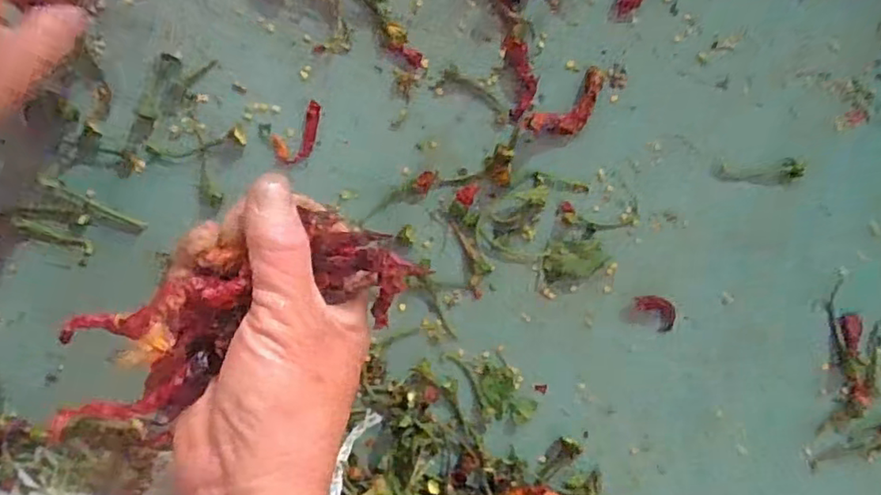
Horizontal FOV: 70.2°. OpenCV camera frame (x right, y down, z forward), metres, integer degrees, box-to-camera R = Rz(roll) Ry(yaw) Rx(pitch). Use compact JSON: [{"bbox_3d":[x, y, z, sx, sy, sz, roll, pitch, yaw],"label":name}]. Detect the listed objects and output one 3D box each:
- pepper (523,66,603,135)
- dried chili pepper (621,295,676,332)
[{"bbox_3d":[0.069,-0.073,0.333,0.048,0.005,0.022,-37,94,0],"label":"pepper"},{"bbox_3d":[0.113,0.035,0.337,0.028,0.004,0.018,15,93,-2],"label":"dried chili pepper"}]

